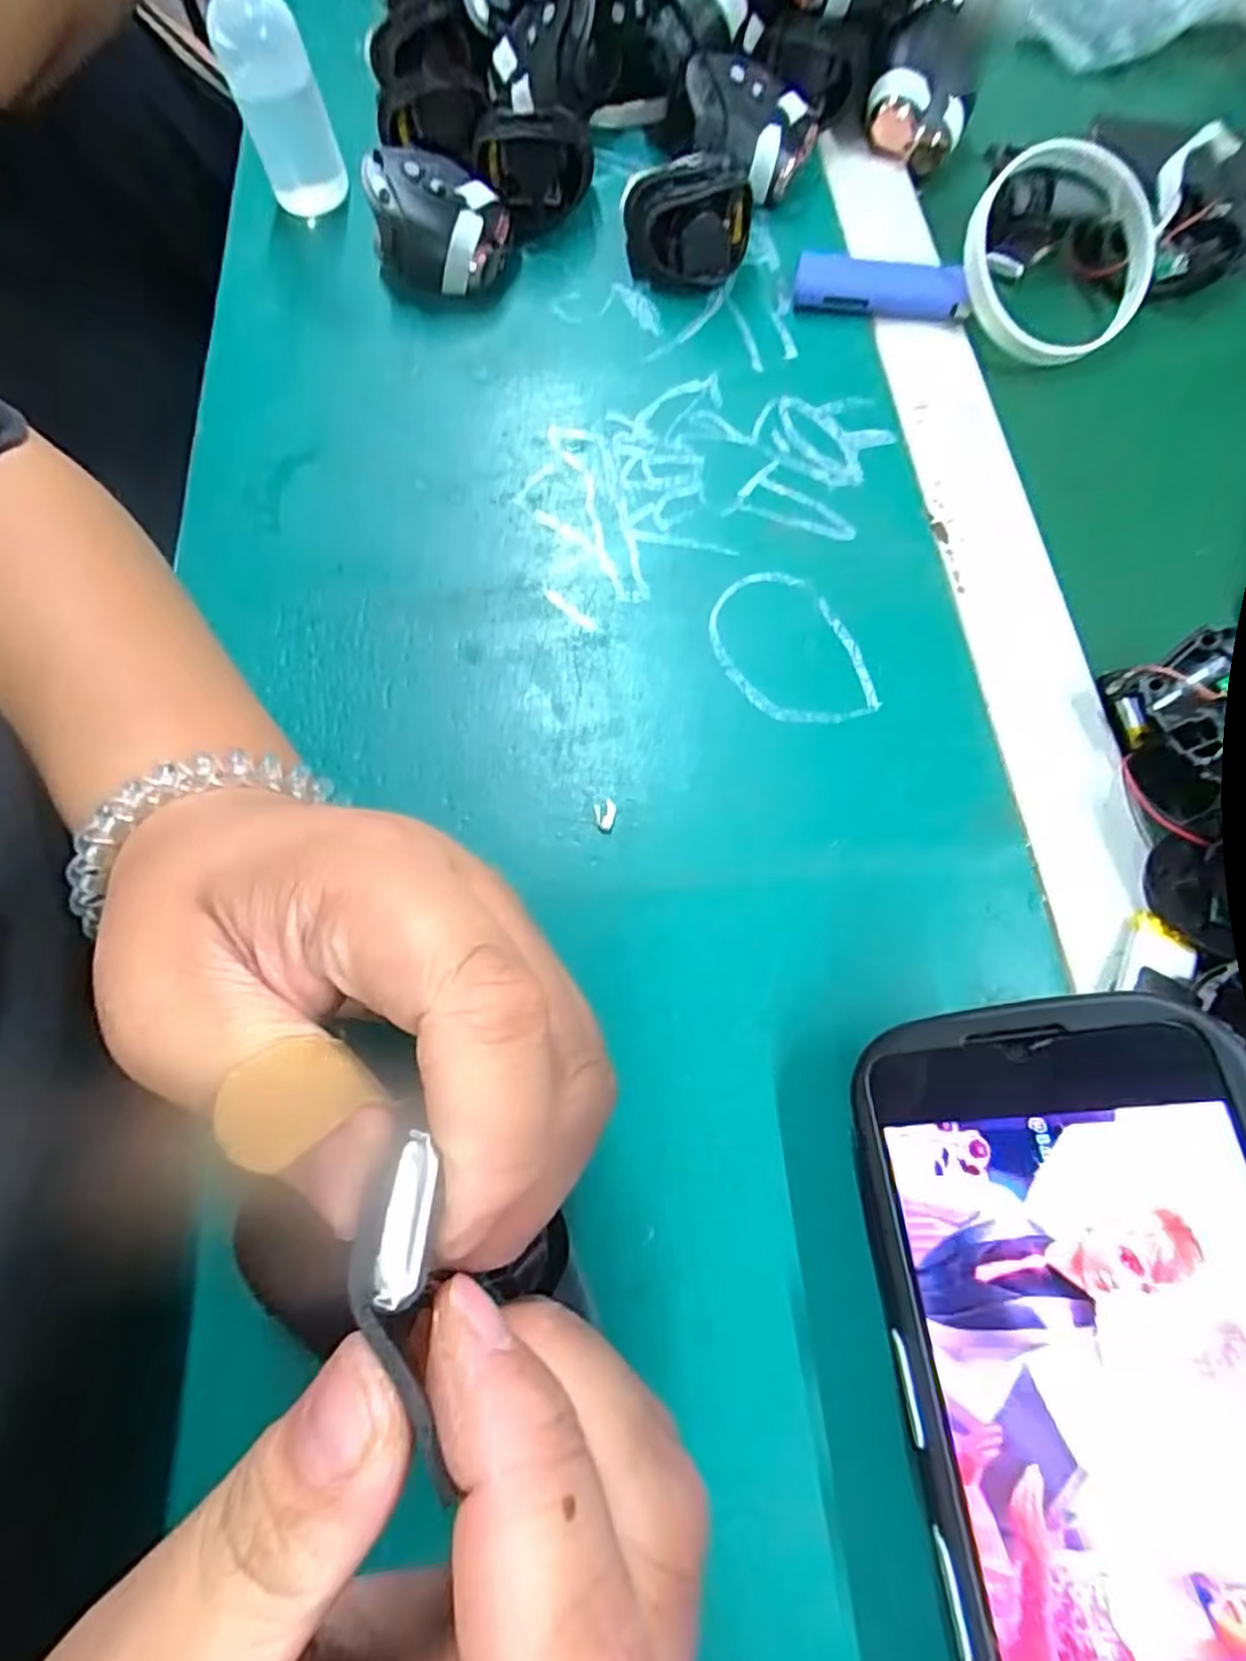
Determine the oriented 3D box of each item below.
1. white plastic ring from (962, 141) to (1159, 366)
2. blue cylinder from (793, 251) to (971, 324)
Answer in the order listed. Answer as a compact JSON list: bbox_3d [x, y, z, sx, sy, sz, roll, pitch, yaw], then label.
[{"bbox_3d":[0.190,-0.250,0.309,0.085,0.013,0.083,-40,101,1],"label":"white plastic ring"},{"bbox_3d":[0.114,-0.239,0.314,0.075,0.014,0.024,10,70,5],"label":"blue cylinder"}]

